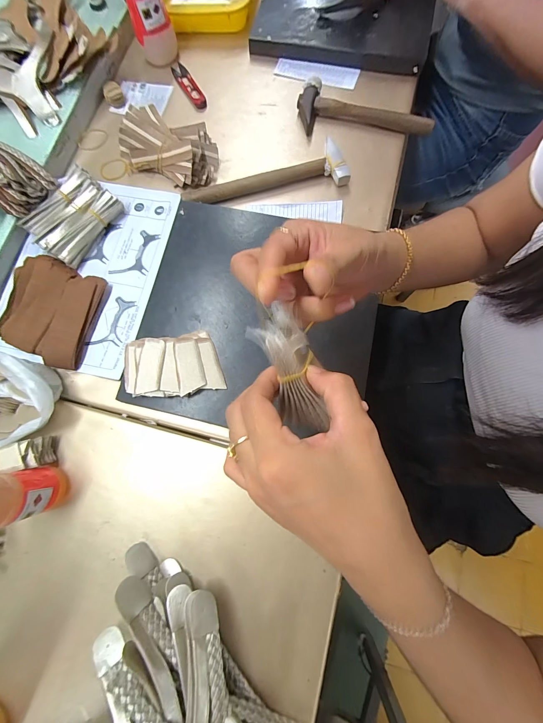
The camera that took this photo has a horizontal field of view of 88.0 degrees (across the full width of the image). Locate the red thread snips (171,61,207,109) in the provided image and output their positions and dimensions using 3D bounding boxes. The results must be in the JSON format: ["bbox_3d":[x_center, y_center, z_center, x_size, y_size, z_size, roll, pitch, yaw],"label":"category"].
[{"bbox_3d":[-0.141,-0.476,0.485,0.025,0.008,0.107,-30,78,-5],"label":"red thread snips"}]

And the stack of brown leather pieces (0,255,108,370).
[{"bbox_3d":[-0.306,-0.072,0.390,0.111,0.029,0.141,13,78,4],"label":"stack of brown leather pieces"}]

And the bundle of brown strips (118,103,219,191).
[{"bbox_3d":[-0.154,-0.328,0.431,0.153,0.048,0.086,21,78,6],"label":"bundle of brown strips"}]

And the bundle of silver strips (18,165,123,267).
[{"bbox_3d":[-0.297,-0.217,0.421,0.098,0.031,0.126,32,80,8],"label":"bundle of silver strips"}]

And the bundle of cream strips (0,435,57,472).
[{"bbox_3d":[-0.313,0.119,0.339,0.076,0.046,0.033,-17,77,-3],"label":"bundle of cream strips"}]

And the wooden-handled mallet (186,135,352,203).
[{"bbox_3d":[-0.012,-0.284,0.431,0.245,0.022,0.068,-10,77,-1],"label":"wooden-handled mallet"}]

